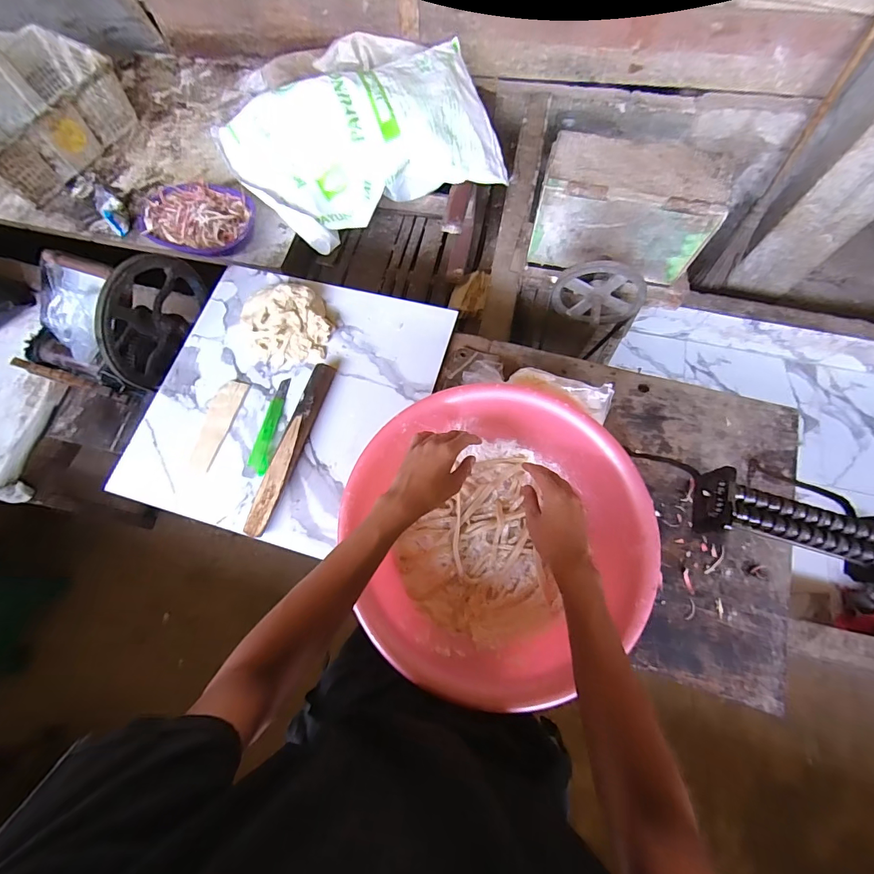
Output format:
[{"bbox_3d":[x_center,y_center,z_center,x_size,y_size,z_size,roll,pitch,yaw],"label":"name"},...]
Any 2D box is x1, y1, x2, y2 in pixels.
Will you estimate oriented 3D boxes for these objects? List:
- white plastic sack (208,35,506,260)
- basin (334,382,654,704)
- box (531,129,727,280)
[{"bbox_3d":[-0.191,-0.782,1.124,0.690,0.230,0.423,-24,73,-7],"label":"white plastic sack"},{"bbox_3d":[0.079,0.133,0.612,0.388,0.118,0.396,0,71,0],"label":"basin"},{"bbox_3d":[0.402,-0.493,0.925,0.362,0.227,0.122,12,72,5],"label":"box"}]

